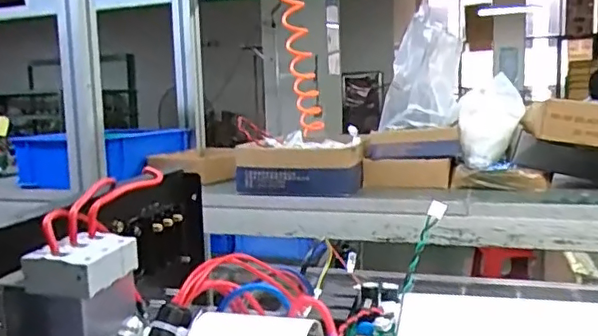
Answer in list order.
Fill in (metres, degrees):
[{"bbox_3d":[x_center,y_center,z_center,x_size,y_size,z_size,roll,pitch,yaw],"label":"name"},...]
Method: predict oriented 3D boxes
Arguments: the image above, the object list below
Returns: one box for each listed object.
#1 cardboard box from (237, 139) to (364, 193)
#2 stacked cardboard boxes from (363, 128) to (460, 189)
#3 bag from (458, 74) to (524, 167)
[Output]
[{"bbox_3d":[0.003,0.003,0.870,0.185,0.073,0.073,-1,8,3],"label":"cardboard box"},{"bbox_3d":[0.172,-0.014,0.900,0.143,0.084,0.056,0,8,10],"label":"stacked cardboard boxes"},{"bbox_3d":[0.292,-0.068,0.893,0.094,0.121,0.064,1,8,18],"label":"bag"}]

